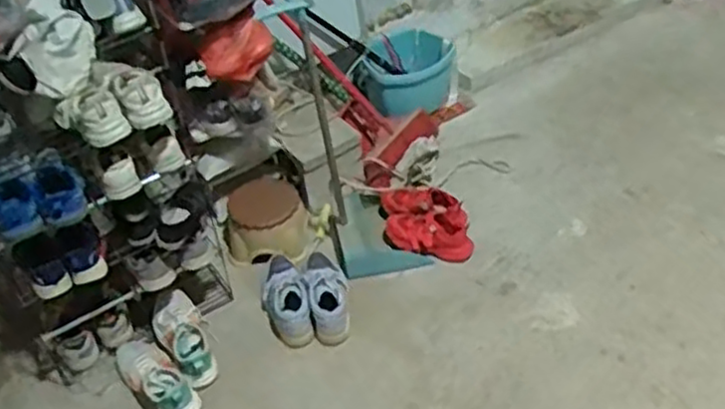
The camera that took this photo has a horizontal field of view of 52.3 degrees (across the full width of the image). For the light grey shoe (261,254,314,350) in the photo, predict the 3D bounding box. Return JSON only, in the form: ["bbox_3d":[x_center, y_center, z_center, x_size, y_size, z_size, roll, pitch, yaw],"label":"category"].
[{"bbox_3d":[-0.193,0.213,1.806,0.107,0.127,0.273,-18,43,-11],"label":"light grey shoe"}]

